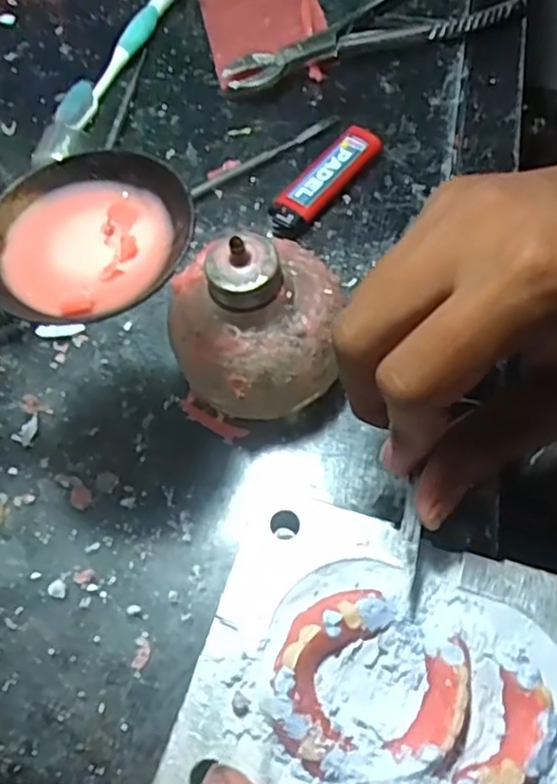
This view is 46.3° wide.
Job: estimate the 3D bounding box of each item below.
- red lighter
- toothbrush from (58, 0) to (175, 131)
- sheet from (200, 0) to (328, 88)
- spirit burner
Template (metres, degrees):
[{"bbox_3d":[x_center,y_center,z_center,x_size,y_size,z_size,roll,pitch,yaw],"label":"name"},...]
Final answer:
[{"bbox_3d":[0.023,-0.112,0.348,0.023,0.014,0.077,34,70,19],"label":"red lighter"},{"bbox_3d":[-0.090,-0.229,0.416,0.017,0.018,0.175,21,66,13],"label":"toothbrush"},{"bbox_3d":[-0.010,-0.245,0.424,0.075,0.012,0.115,-13,65,1],"label":"sheet"},{"bbox_3d":[-0.009,-0.028,0.276,0.073,0.073,0.069,-4,63,1],"label":"spirit burner"}]

